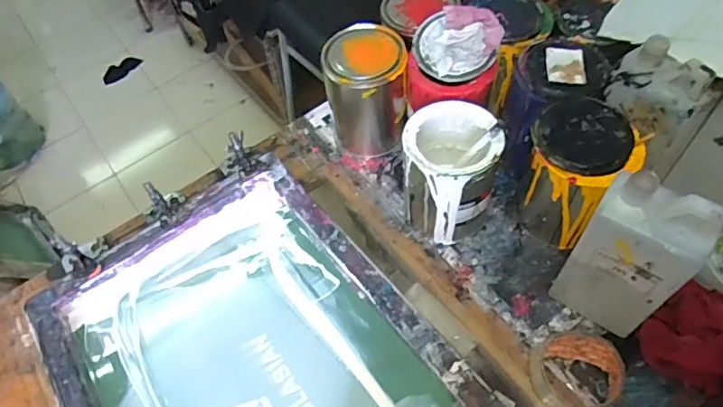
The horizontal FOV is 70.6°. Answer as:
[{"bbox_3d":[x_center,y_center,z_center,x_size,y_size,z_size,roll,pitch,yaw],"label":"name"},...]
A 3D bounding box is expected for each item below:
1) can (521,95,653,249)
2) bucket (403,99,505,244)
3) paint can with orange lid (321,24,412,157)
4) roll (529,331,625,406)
[{"bbox_3d":[0.251,-0.029,0.612,0.103,0.157,0.103,-2,57,3],"label":"can"},{"bbox_3d":[0.108,-0.036,0.635,0.110,0.146,0.119,9,59,10],"label":"bucket"},{"bbox_3d":[0.007,-0.151,0.714,0.108,0.154,0.101,-13,57,-3],"label":"paint can with orange lid"},{"bbox_3d":[0.232,0.178,0.550,0.091,0.040,0.082,-12,57,-3],"label":"roll"}]

